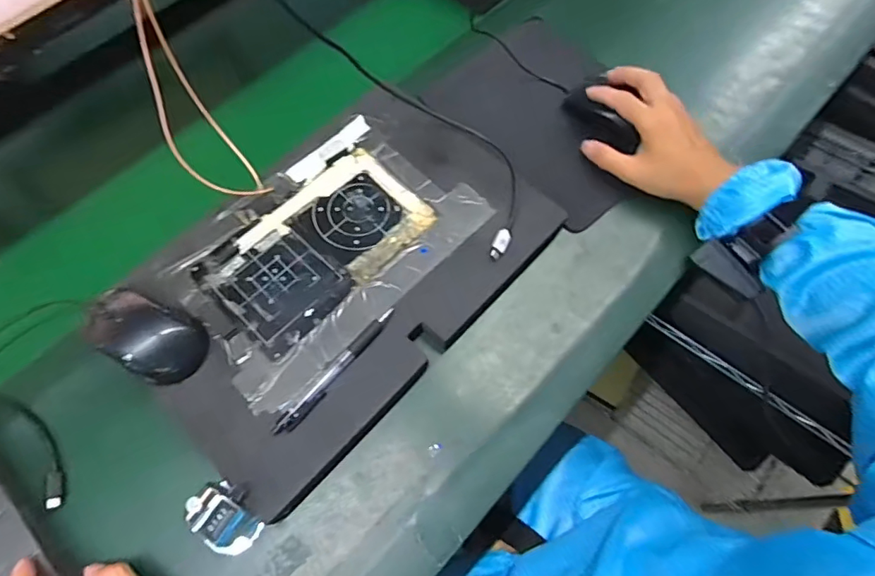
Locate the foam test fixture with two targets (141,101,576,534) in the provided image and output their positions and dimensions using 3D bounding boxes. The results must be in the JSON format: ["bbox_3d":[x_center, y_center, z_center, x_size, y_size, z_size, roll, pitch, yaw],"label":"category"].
[{"bbox_3d":[-0.093,-0.022,0.498,0.264,0.039,0.380,40,71,17],"label":"foam test fixture with two targets"}]

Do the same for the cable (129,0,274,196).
[{"bbox_3d":[-0.218,-0.183,0.412,0.077,0.266,0.097,-27,67,-12],"label":"cable"}]

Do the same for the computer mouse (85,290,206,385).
[{"bbox_3d":[-0.263,0.039,0.450,0.108,0.036,0.062,28,68,13],"label":"computer mouse"}]

